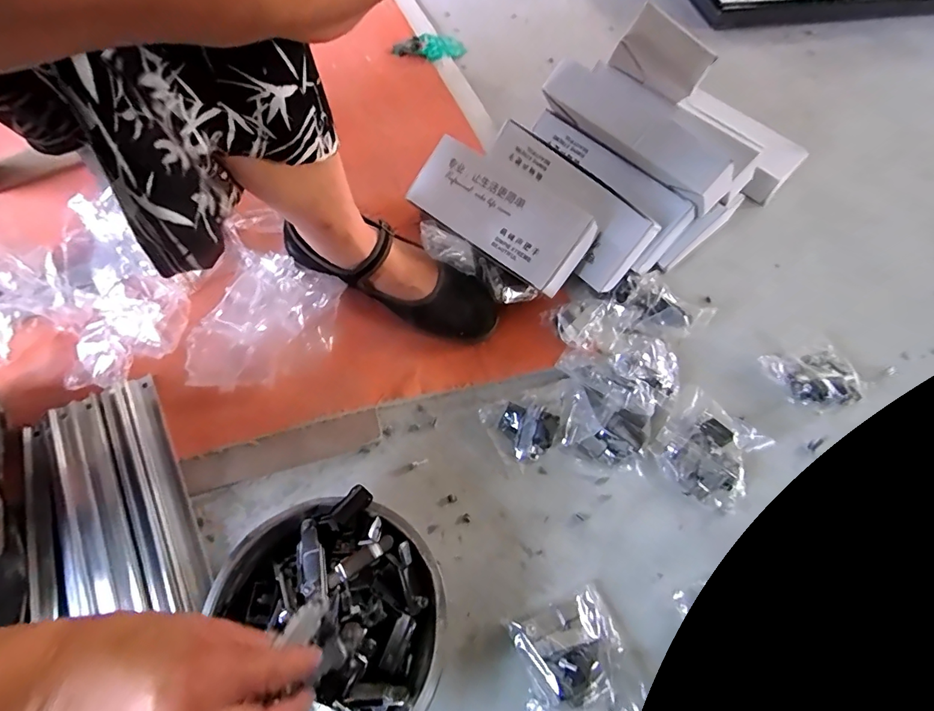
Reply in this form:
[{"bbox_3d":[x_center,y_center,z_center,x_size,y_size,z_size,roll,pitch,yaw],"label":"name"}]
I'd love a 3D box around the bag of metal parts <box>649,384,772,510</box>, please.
[{"bbox_3d":[0.245,0.093,0.456,0.092,0.024,0.103,40,67,16],"label":"bag of metal parts"}]

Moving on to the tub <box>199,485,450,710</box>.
[{"bbox_3d":[-0.101,0.209,0.357,0.169,0.065,0.181,-24,67,-15],"label":"tub"}]

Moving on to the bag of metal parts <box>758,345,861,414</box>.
[{"bbox_3d":[0.380,0.025,0.496,0.093,0.020,0.070,-6,63,-6],"label":"bag of metal parts"}]

